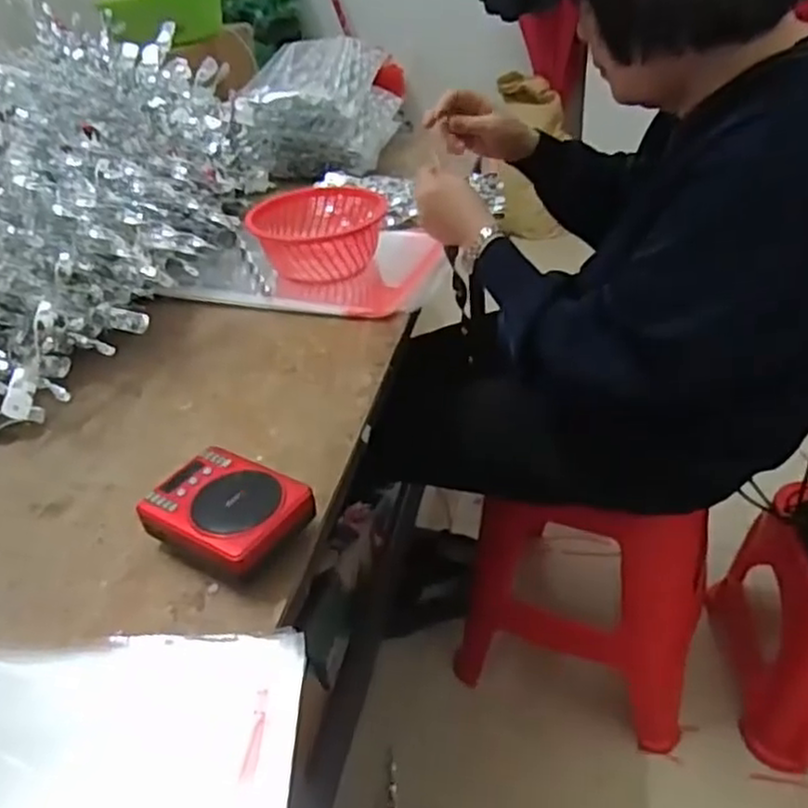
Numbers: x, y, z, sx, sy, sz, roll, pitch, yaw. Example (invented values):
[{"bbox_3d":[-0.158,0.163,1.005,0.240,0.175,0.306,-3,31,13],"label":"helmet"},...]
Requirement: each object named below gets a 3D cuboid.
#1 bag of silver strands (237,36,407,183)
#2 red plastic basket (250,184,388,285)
[{"bbox_3d":[-0.155,-0.566,1.366,0.234,0.174,0.317,2,37,10],"label":"bag of silver strands"},{"bbox_3d":[-0.116,-0.230,0.982,0.182,0.101,0.150,-9,37,-6],"label":"red plastic basket"}]

